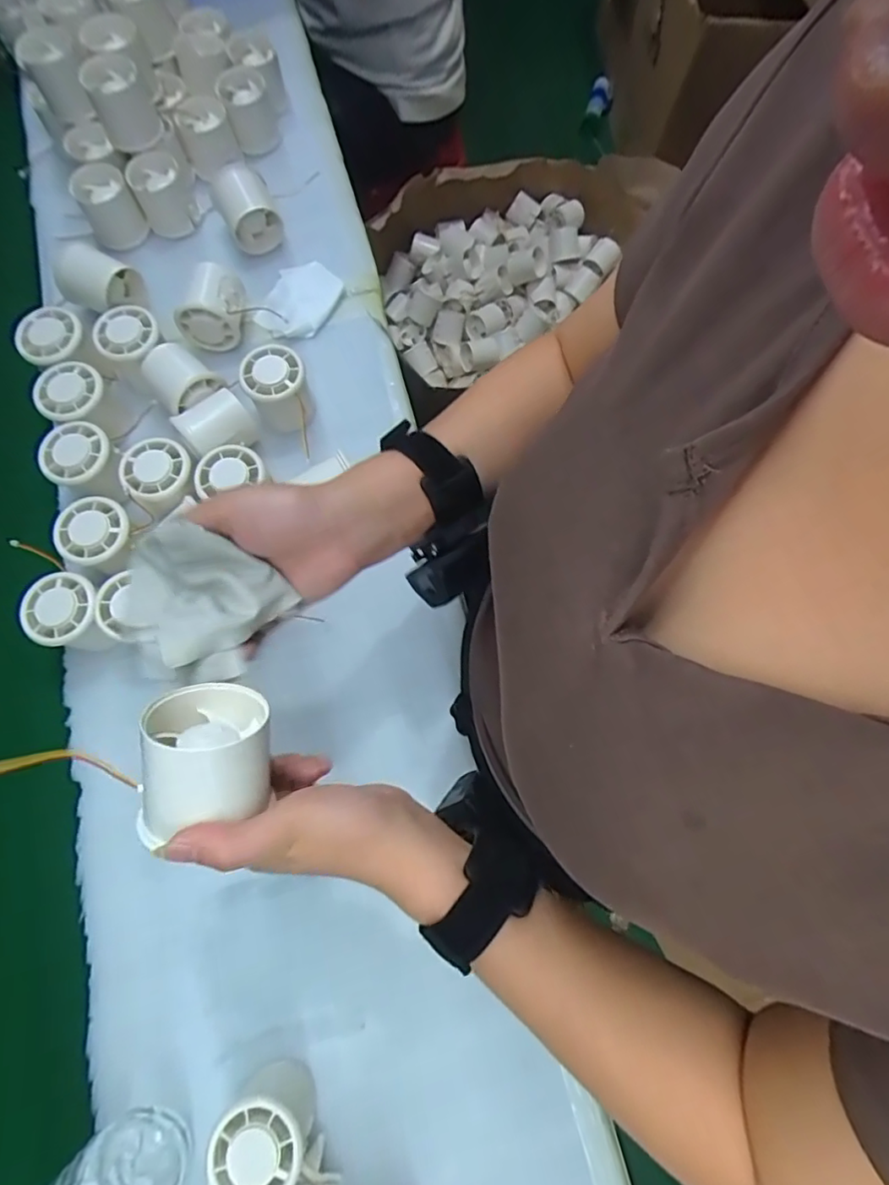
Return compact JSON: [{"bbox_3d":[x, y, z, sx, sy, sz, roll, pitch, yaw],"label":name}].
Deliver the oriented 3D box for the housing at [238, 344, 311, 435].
[{"bbox_3d":[-0.147,-0.179,0.500,0.051,0.049,0.054,0,74,0],"label":"housing"}]

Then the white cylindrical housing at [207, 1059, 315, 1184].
[{"bbox_3d":[-0.113,0.342,0.357,0.051,0.054,0.050,0,74,0],"label":"white cylindrical housing"}]

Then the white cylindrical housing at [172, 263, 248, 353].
[{"bbox_3d":[-0.219,-0.275,0.533,0.056,0.048,0.064,-2,74,0],"label":"white cylindrical housing"}]

